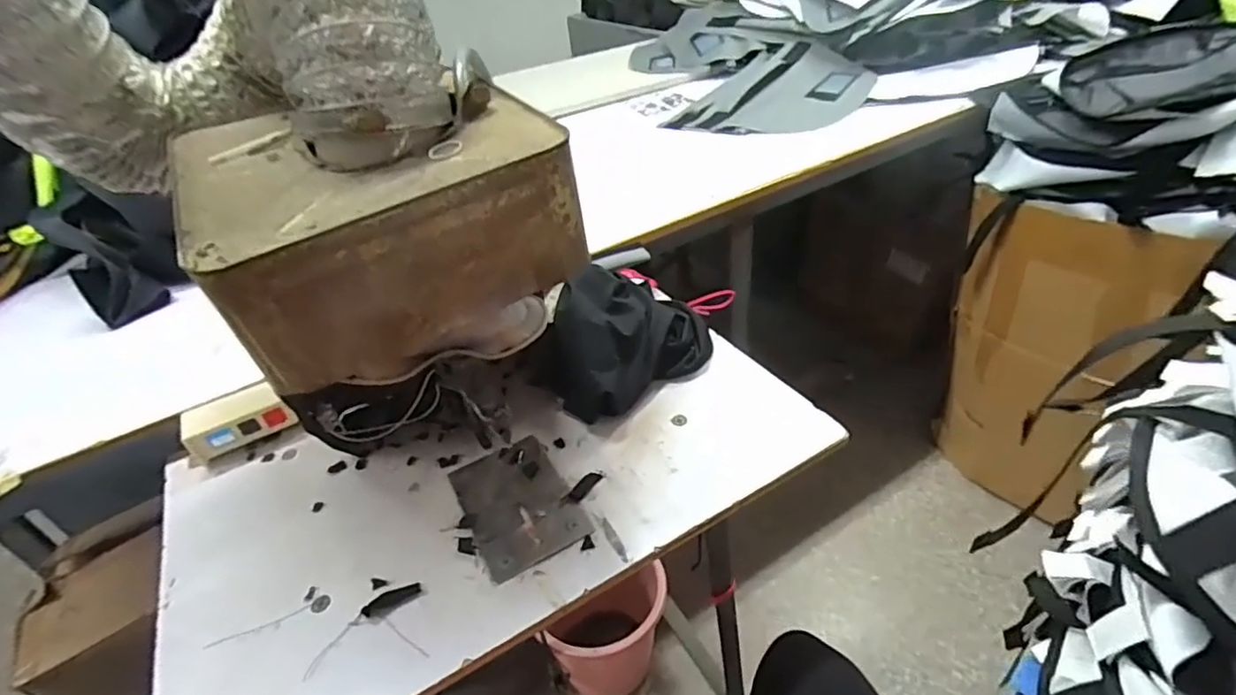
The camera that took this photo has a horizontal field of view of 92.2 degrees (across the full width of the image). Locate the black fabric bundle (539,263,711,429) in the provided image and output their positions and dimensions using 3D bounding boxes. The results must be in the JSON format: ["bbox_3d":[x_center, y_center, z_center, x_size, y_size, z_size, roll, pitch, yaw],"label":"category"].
[{"bbox_3d":[0.011,-0.017,0.674,0.199,0.094,0.128,-29,42,-26],"label":"black fabric bundle"}]

